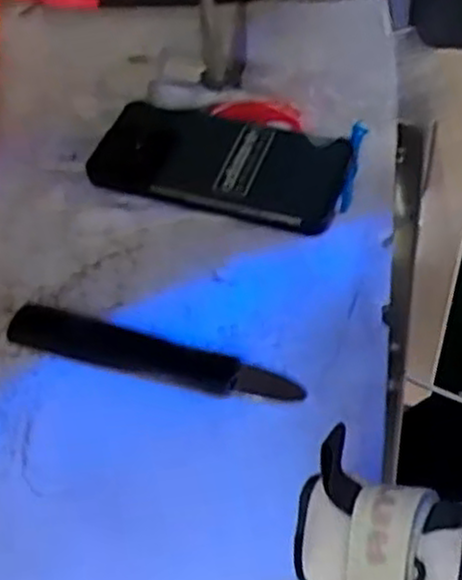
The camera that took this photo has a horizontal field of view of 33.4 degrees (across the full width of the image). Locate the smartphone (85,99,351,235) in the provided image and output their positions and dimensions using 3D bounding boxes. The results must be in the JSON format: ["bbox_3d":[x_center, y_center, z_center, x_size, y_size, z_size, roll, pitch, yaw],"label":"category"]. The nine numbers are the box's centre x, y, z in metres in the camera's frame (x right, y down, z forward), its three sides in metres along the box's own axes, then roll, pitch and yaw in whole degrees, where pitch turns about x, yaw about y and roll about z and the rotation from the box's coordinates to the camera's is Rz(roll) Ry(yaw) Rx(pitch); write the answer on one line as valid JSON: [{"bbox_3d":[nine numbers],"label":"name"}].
[{"bbox_3d":[-0.012,-0.084,0.505,0.170,0.013,0.079,16,60,17],"label":"smartphone"}]

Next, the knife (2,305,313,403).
[{"bbox_3d":[-0.043,0.034,0.421,0.163,0.009,0.028,12,52,13],"label":"knife"}]

